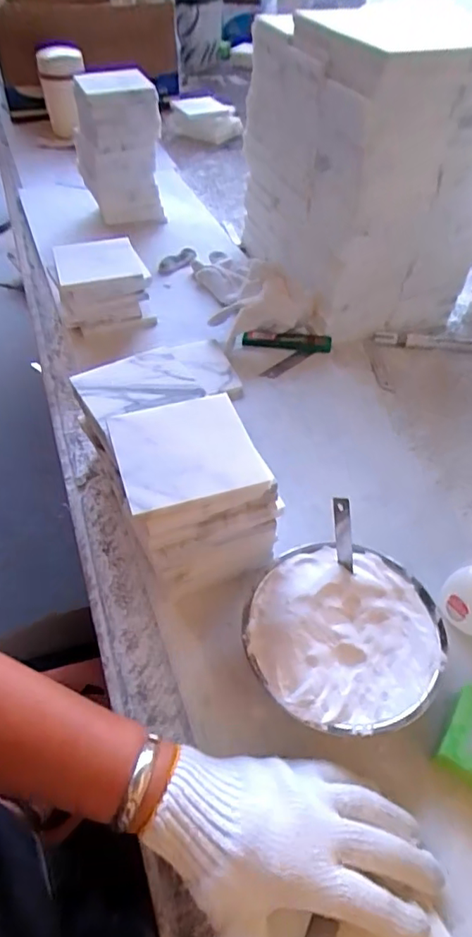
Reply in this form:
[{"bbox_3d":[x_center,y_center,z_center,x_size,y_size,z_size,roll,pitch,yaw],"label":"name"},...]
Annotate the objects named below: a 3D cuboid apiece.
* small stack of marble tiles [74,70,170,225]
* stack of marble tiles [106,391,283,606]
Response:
[{"bbox_3d":[-0.184,-0.497,0.878,0.125,0.196,0.111,-11,52,-11],"label":"small stack of marble tiles"},{"bbox_3d":[-0.041,0.021,0.453,0.114,0.111,0.110,-17,53,-15],"label":"stack of marble tiles"}]

